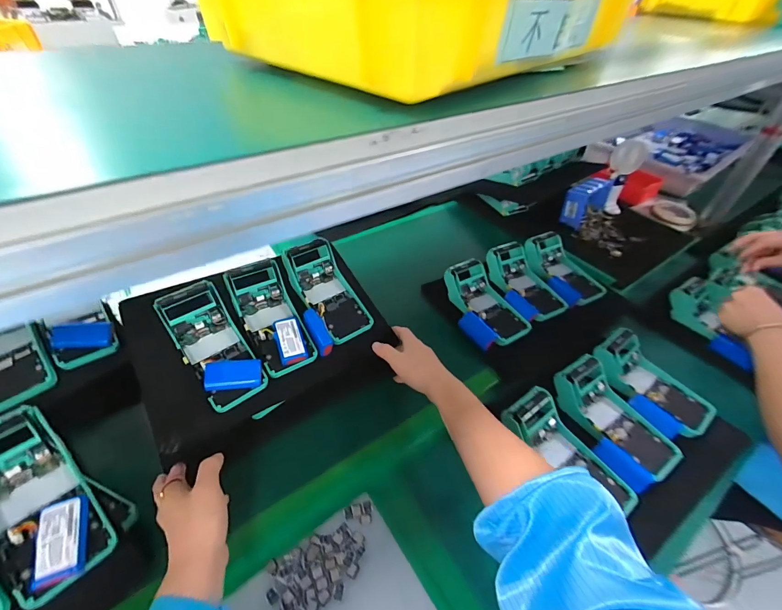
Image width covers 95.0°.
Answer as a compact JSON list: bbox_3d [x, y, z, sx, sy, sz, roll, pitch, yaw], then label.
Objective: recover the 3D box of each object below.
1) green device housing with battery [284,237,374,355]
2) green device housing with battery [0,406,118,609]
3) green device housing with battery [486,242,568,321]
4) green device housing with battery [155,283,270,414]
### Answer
[{"bbox_3d":[-0.100,-0.017,0.569,0.094,0.056,0.178,-18,70,-21],"label":"green device housing with battery"},{"bbox_3d":[-0.347,0.192,0.348,0.170,0.060,0.079,47,56,10],"label":"green device housing with battery"},{"bbox_3d":[0.257,-0.049,0.694,0.105,0.051,0.167,-17,47,-19],"label":"green device housing with battery"},{"bbox_3d":[-0.239,0.056,0.485,0.074,0.049,0.168,-30,76,-30],"label":"green device housing with battery"}]

